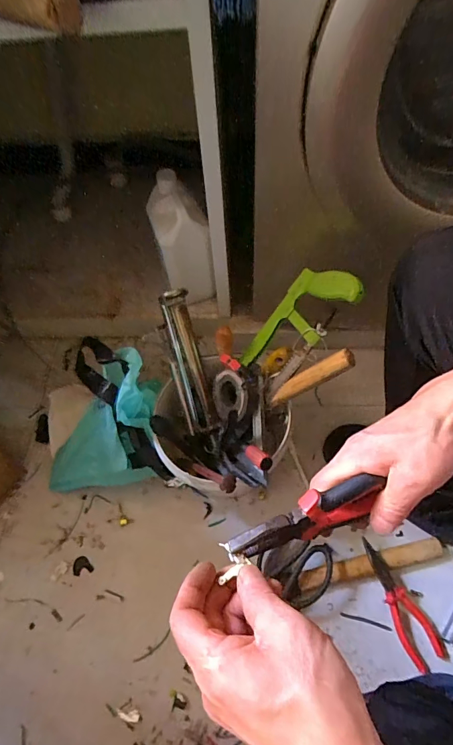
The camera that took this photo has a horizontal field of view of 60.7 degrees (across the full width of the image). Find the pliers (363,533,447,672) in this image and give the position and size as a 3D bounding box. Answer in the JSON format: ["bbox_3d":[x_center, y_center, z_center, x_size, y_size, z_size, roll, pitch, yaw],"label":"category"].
[{"bbox_3d":[0.275,0.365,0.616,0.055,0.017,0.192,-25,77,-11],"label":"pliers"}]

